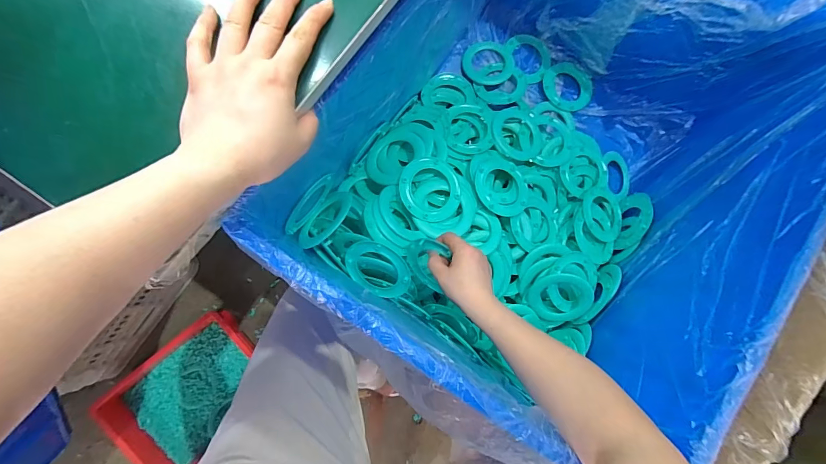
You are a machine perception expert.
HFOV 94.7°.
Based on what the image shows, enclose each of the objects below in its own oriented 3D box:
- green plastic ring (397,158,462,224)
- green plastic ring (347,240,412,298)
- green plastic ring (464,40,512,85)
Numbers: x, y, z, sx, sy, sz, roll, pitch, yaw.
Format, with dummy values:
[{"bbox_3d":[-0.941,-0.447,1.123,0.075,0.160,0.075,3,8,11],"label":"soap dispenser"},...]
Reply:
[{"bbox_3d":[0.028,-0.071,0.640,0.105,0.018,0.105,2,85,-21],"label":"green plastic ring"},{"bbox_3d":[-0.054,0.058,0.580,0.104,0.012,0.084,23,116,5],"label":"green plastic ring"},{"bbox_3d":[0.155,-0.349,0.782,0.099,0.013,0.089,17,83,-5],"label":"green plastic ring"}]

